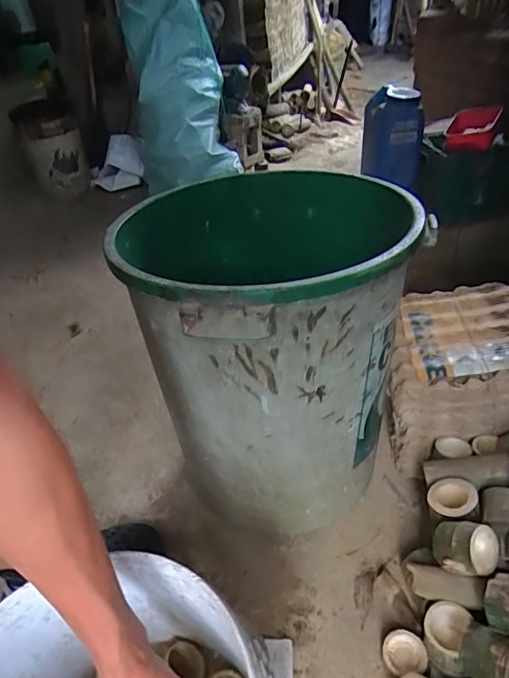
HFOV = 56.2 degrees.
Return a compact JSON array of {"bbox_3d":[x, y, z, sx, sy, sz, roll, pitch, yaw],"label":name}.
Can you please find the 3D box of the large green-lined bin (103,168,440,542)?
[{"bbox_3d":[0.021,-0.024,0.851,0.429,0.503,0.489,-28,46,-20],"label":"large green-lined bin"}]

